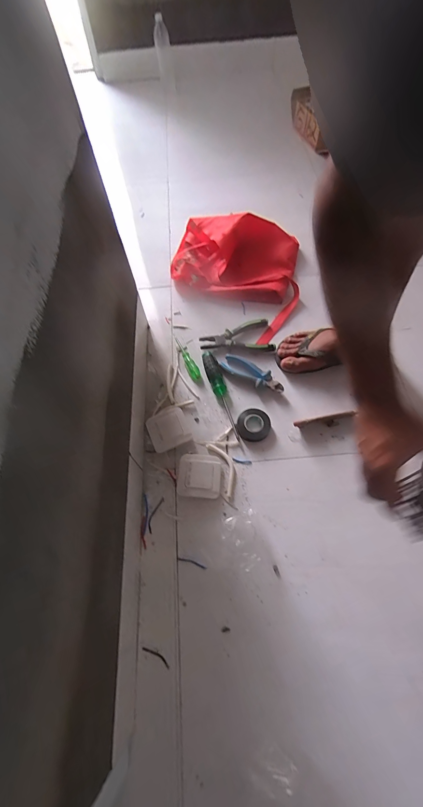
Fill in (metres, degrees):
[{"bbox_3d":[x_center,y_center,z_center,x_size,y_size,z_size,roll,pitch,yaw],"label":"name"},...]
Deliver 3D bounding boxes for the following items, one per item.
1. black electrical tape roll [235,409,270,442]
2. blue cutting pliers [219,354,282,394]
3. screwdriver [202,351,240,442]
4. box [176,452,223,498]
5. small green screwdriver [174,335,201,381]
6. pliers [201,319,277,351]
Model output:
[{"bbox_3d":[0.086,0.045,0.642,0.064,0.019,0.064,-1,63,1],"label":"black electrical tape roll"},{"bbox_3d":[0.088,-0.068,0.693,0.150,0.022,0.047,26,67,14],"label":"blue cutting pliers"},{"bbox_3d":[0.021,-0.022,0.671,0.028,0.026,0.206,-16,64,-7],"label":"screwdriver"},{"bbox_3d":[-0.023,0.134,0.595,0.079,0.026,0.079,3,64,3],"label":"box"},{"bbox_3d":[-0.062,-0.108,0.734,0.023,0.017,0.129,-27,66,-11],"label":"small green screwdriver"},{"bbox_3d":[0.057,-0.154,0.750,0.165,0.027,0.094,-5,63,-1],"label":"pliers"}]

